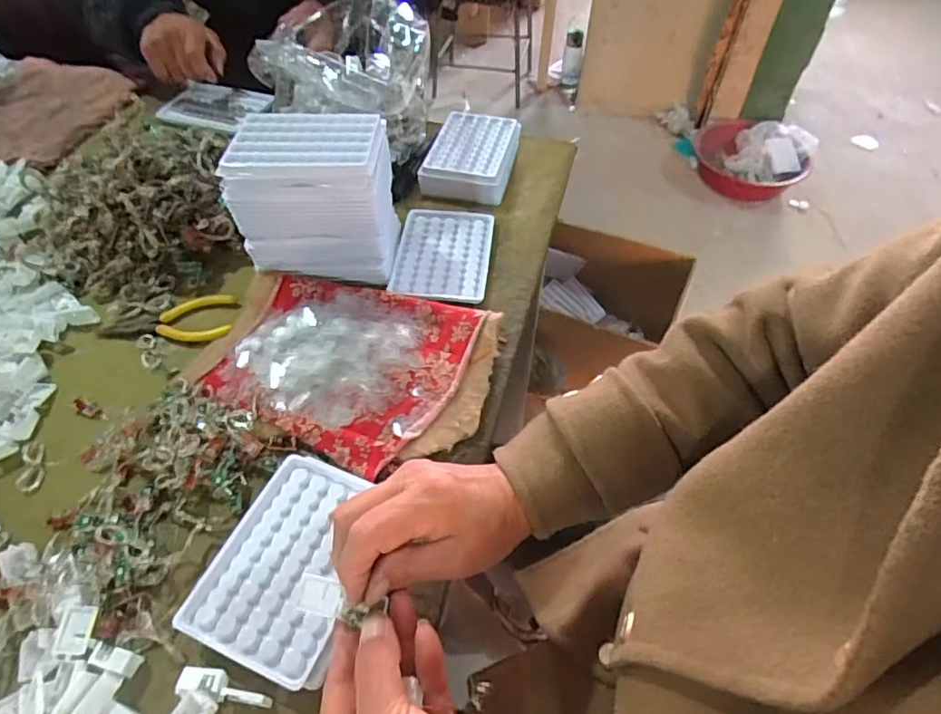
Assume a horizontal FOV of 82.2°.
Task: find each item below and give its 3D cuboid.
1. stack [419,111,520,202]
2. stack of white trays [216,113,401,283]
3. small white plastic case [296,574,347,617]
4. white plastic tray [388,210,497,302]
[{"bbox_3d":[0.003,-0.235,0.630,0.096,0.037,0.118,11,53,7],"label":"stack"},{"bbox_3d":[-0.141,-0.144,0.502,0.128,0.124,0.094,0,52,-1],"label":"stack of white trays"},{"bbox_3d":[-0.084,0.135,0.306,0.027,0.004,0.019,10,71,8],"label":"small white plastic case"},{"bbox_3d":[-0.029,-0.106,0.552,0.096,0.007,0.132,5,52,3],"label":"white plastic tray"}]

